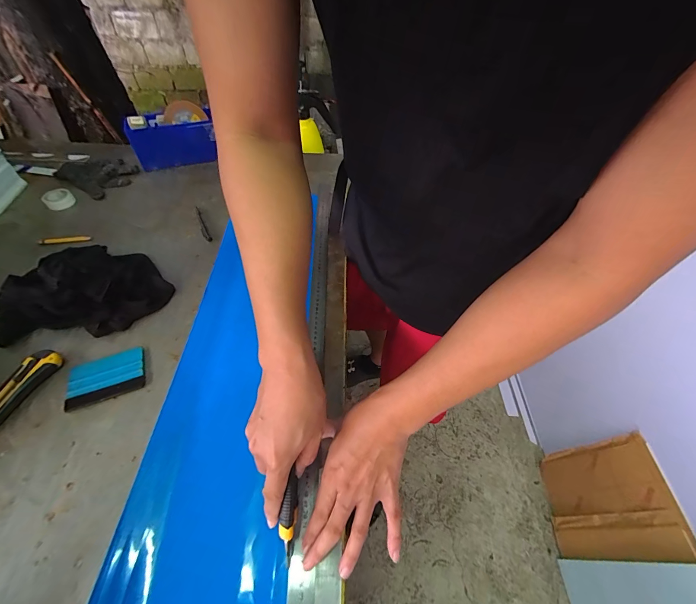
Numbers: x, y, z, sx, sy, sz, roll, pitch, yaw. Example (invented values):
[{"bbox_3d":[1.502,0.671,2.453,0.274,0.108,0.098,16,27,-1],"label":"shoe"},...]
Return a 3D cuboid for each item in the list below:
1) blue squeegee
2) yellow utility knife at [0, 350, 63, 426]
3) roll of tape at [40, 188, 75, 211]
[{"bbox_3d":[-0.352,0.109,0.453,0.097,0.009,0.071,-17,54,-15],"label":"blue squeegee"},{"bbox_3d":[-0.465,0.133,0.421,0.033,0.025,0.147,17,53,12],"label":"yellow utility knife"},{"bbox_3d":[-0.652,-0.233,0.700,0.054,0.027,0.054,1,51,-1],"label":"roll of tape"}]

